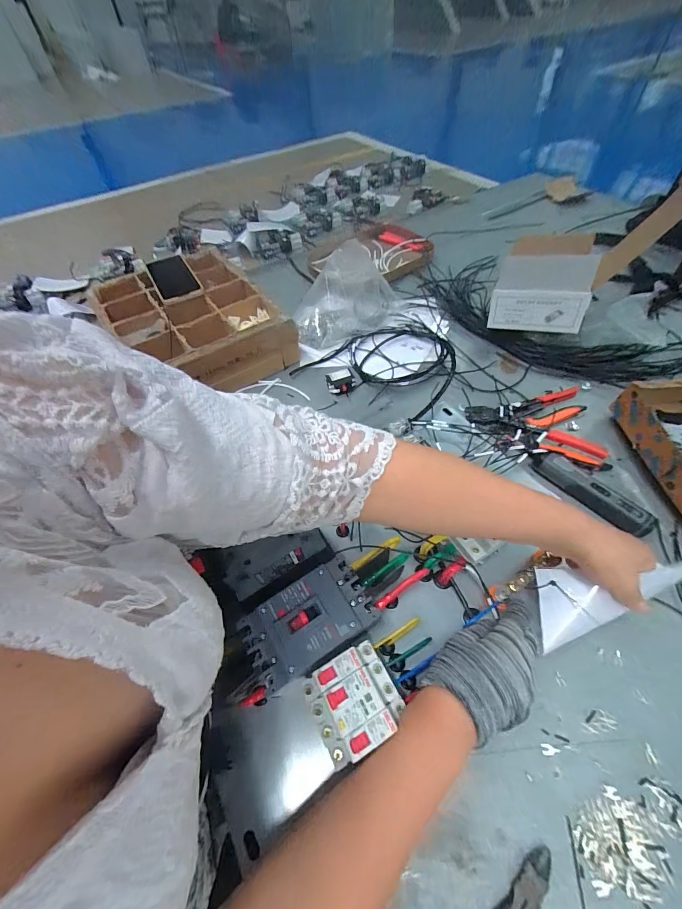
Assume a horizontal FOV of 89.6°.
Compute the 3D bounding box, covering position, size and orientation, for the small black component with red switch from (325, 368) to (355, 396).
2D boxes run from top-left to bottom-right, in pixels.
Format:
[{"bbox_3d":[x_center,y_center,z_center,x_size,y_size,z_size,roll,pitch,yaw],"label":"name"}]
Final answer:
[{"bbox_3d":[0.000,-0.129,0.613,0.048,0.025,0.033,-11,55,-6],"label":"small black component with red switch"}]

